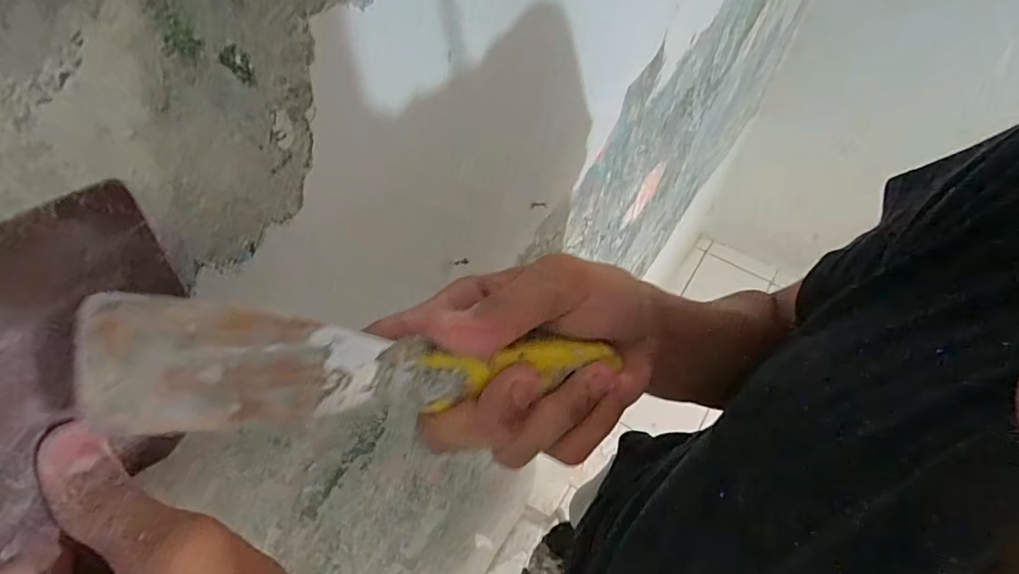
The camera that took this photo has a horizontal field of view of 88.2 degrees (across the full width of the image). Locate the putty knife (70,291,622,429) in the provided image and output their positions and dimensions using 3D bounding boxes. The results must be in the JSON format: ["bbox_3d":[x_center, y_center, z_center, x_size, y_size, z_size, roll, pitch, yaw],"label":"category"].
[{"bbox_3d":[-0.049,0.025,0.190,0.171,0.046,0.020,4,24,-21],"label":"putty knife"}]

